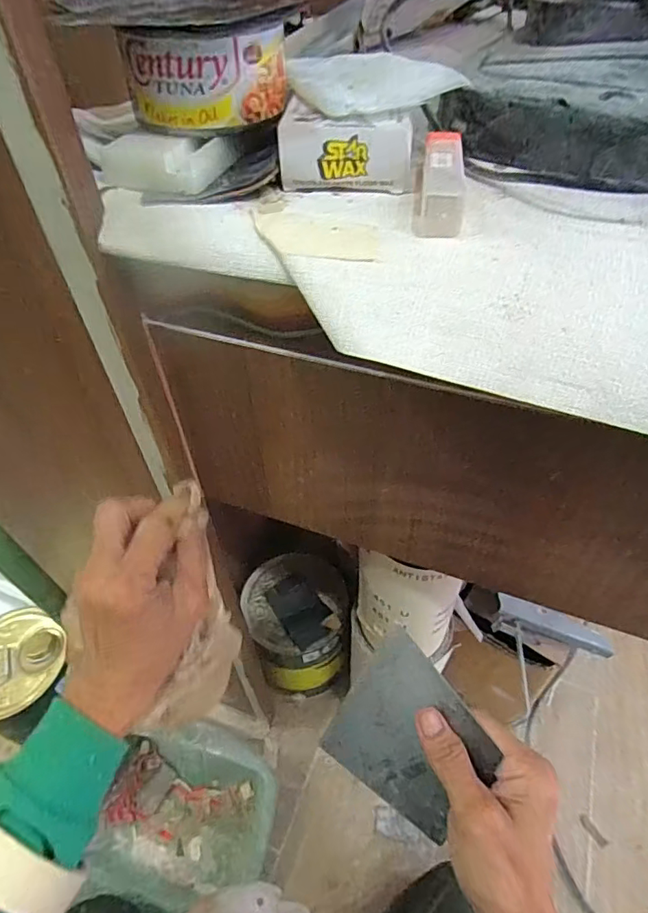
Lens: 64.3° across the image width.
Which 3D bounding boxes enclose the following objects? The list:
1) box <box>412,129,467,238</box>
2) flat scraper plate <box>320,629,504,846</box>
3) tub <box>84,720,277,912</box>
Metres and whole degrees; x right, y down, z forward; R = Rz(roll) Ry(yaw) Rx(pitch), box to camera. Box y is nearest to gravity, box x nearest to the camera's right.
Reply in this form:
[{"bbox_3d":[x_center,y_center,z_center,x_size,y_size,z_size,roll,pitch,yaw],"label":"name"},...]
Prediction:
[{"bbox_3d":[0.053,-0.129,0.238,0.021,0.016,0.086,5,48,7],"label":"box"},{"bbox_3d":[0.055,0.184,0.338,0.095,0.004,0.098,36,101,35],"label":"flat scraper plate"},{"bbox_3d":[-0.199,0.507,0.740,0.257,0.081,0.207,-3,49,-1],"label":"tub"}]

